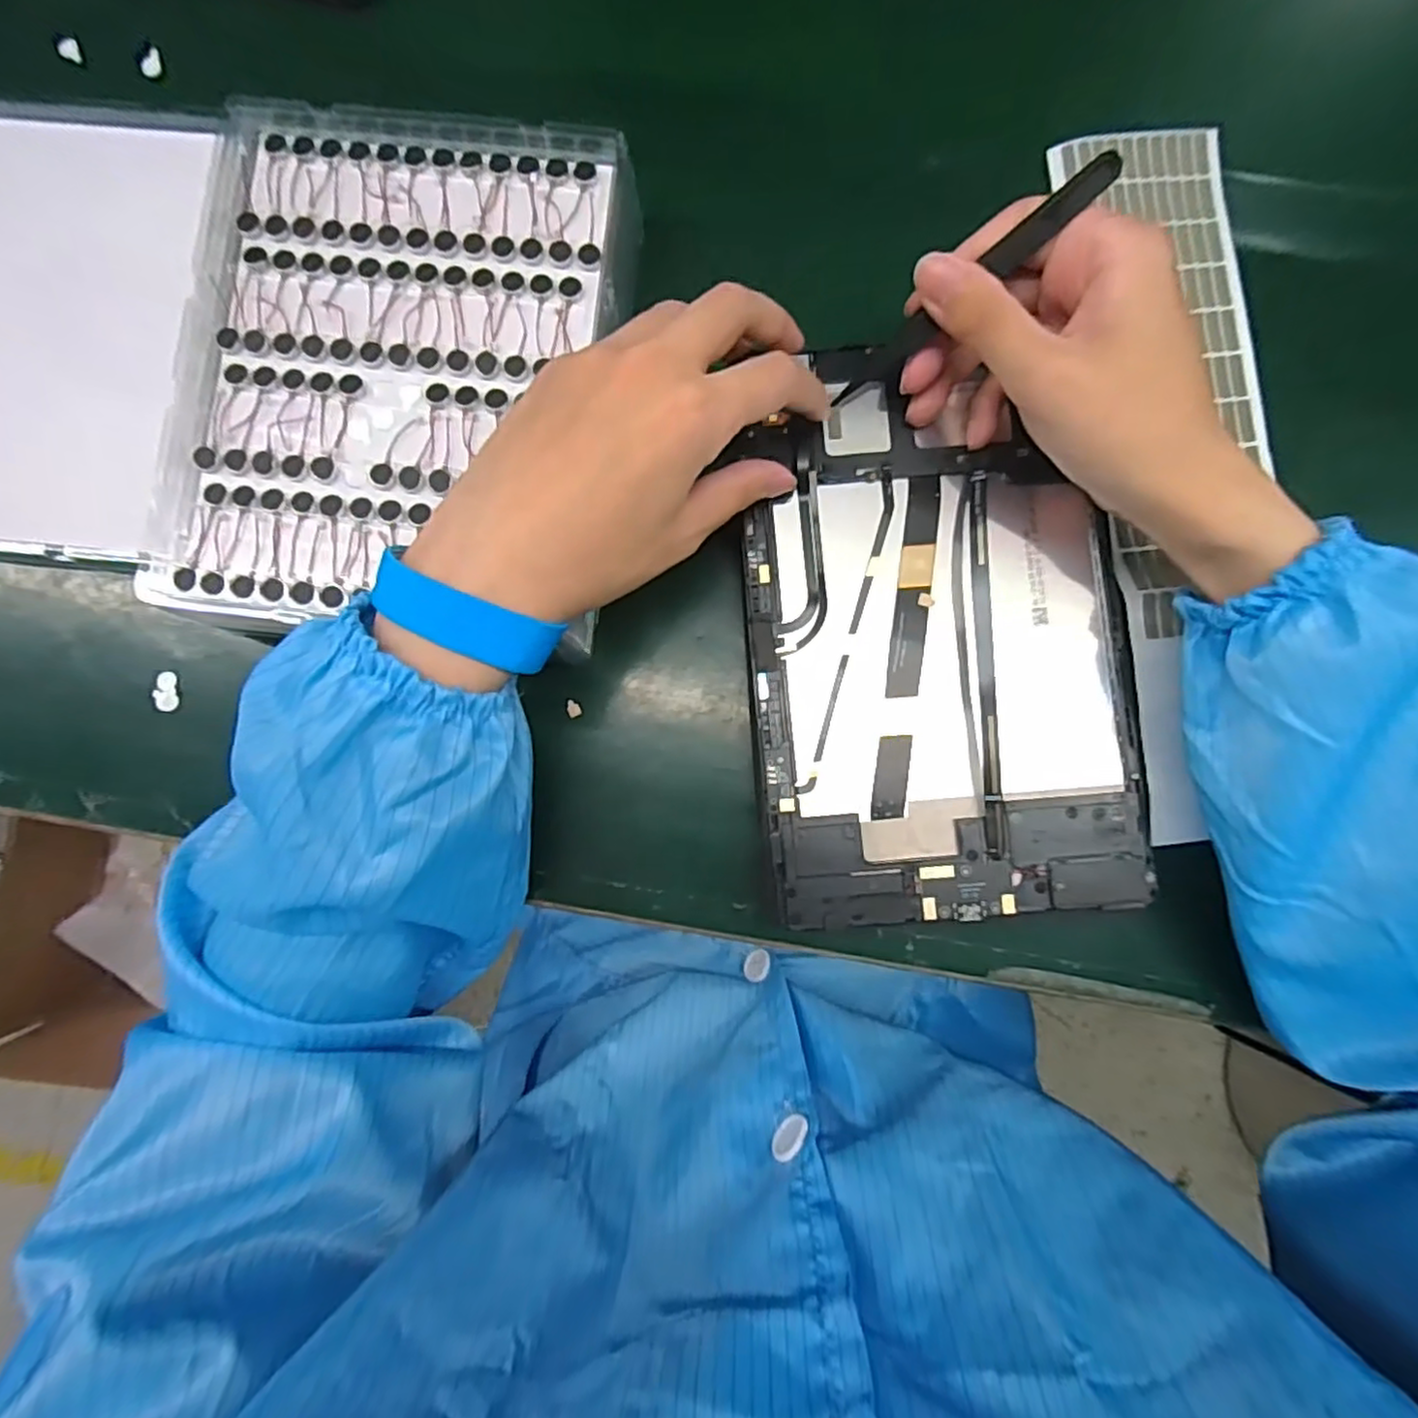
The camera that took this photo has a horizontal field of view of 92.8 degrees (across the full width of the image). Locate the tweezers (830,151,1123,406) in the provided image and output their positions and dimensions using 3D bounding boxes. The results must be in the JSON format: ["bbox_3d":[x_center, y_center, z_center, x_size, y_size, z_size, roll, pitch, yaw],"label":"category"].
[{"bbox_3d":[0.095,-0.156,0.254,0.113,0.008,0.011,-32,85,33],"label":"tweezers"}]

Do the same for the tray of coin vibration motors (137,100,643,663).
[{"bbox_3d":[-0.125,-0.140,0.293,0.172,0.041,0.217,6,86,1],"label":"tray of coin vibration motors"}]

